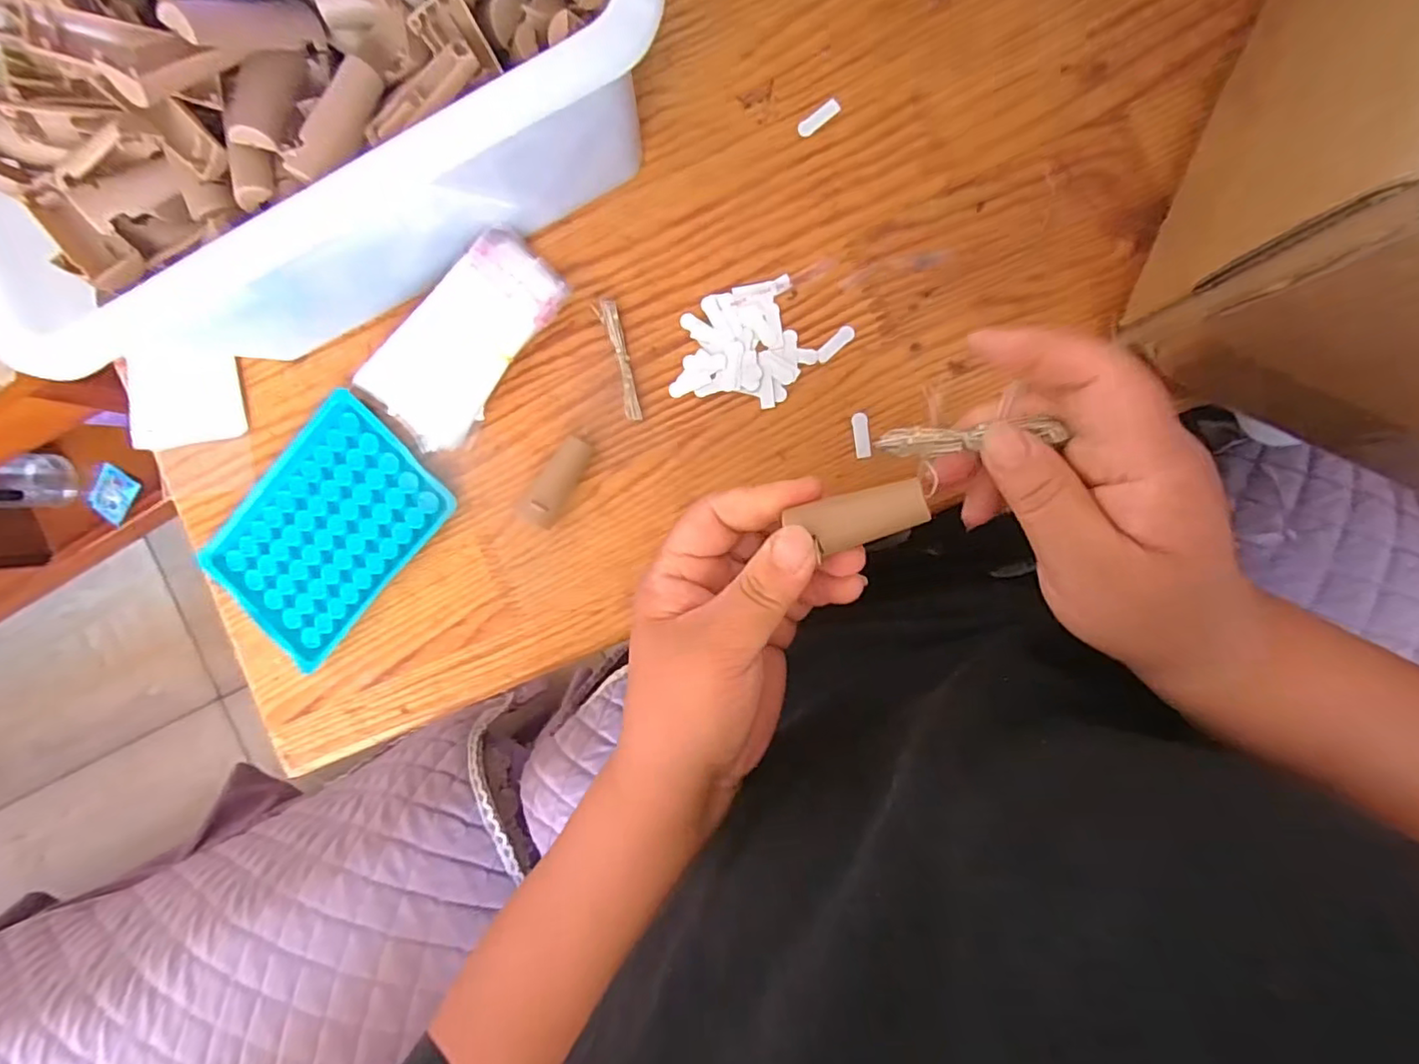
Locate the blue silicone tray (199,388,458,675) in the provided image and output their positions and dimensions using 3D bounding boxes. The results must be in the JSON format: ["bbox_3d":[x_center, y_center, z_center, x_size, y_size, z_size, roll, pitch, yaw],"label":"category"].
[{"bbox_3d":[-0.212,-0.001,0.338,0.091,0.008,0.135,43,96,2],"label":"blue silicone tray"}]

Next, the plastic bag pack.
[{"bbox_3d":[-0.125,-0.098,0.316,0.051,0.025,0.114,41,96,2],"label":"plastic bag pack"}]

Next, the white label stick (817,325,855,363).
[{"bbox_3d":[0.063,-0.095,0.307,0.022,0.004,0.008,-40,89,6],"label":"white label stick"}]

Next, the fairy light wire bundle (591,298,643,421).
[{"bbox_3d":[-0.046,-0.089,0.316,0.012,0.008,0.064,-17,92,6],"label":"fairy light wire bundle"}]

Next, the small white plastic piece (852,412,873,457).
[{"bbox_3d":[0.077,-0.049,0.308,0.007,0.004,0.022,-8,91,18],"label":"small white plastic piece"}]

